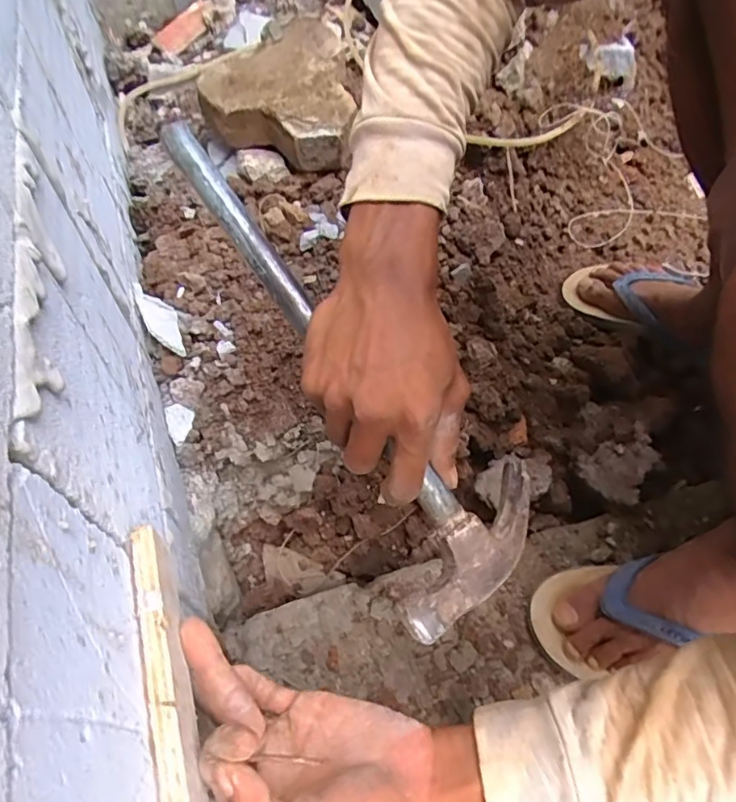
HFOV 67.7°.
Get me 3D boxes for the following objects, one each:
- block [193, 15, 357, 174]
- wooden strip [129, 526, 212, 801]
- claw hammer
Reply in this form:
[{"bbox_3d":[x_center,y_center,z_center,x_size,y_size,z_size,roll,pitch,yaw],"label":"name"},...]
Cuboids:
[{"bbox_3d":[-0.117,-0.384,0.710,0.182,0.106,0.178,-7,57,-5],"label":"block"},{"bbox_3d":[-0.093,0.155,0.263,0.017,0.025,0.194,-16,61,-11],"label":"wooden strip"},{"bbox_3d":[-0.012,-0.029,0.329,0.114,0.023,0.327,-34,93,-21],"label":"claw hammer"}]

